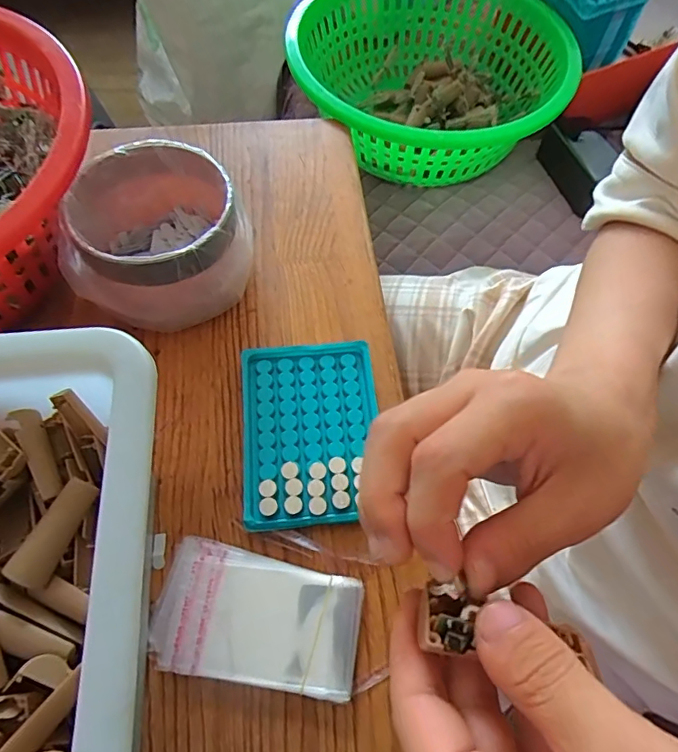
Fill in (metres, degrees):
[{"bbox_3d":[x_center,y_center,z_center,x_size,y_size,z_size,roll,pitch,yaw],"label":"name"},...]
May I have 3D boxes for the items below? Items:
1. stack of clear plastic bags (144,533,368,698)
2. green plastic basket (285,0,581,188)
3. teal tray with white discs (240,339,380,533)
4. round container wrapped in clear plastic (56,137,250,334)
[{"bbox_3d":[-0.048,0.142,0.296,0.119,0.009,0.068,10,61,4],"label":"stack of clear plastic bags"},{"bbox_3d":[0.107,-0.360,0.619,0.315,0.117,0.325,1,61,-1],"label":"green plastic basket"},{"bbox_3d":[-0.019,0.036,0.350,0.094,0.012,0.133,-5,61,-4],"label":"teal tray with white discs"},{"bbox_3d":[-0.138,-0.099,0.381,0.126,0.087,0.112,-29,65,-16],"label":"round container wrapped in clear plastic"}]

